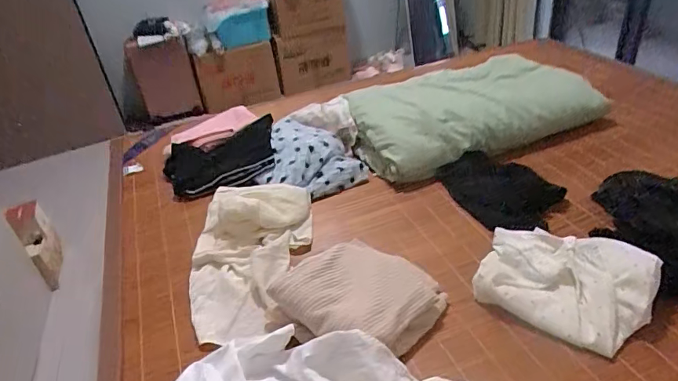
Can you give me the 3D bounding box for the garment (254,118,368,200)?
[{"bbox_3d":[-0.068,-0.094,1.246,0.286,0.104,0.255,1,35,12],"label":"garment"}]

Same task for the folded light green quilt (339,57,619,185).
[{"bbox_3d":[0.375,-0.232,1.323,0.687,0.139,0.349,-16,35,-13],"label":"folded light green quilt"}]

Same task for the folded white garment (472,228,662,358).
[{"bbox_3d":[0.397,0.153,0.841,0.284,0.074,0.212,19,42,34],"label":"folded white garment"}]

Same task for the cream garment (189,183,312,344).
[{"bbox_3d":[-0.196,0.106,1.004,0.258,0.085,0.459,-7,34,1],"label":"cream garment"}]

